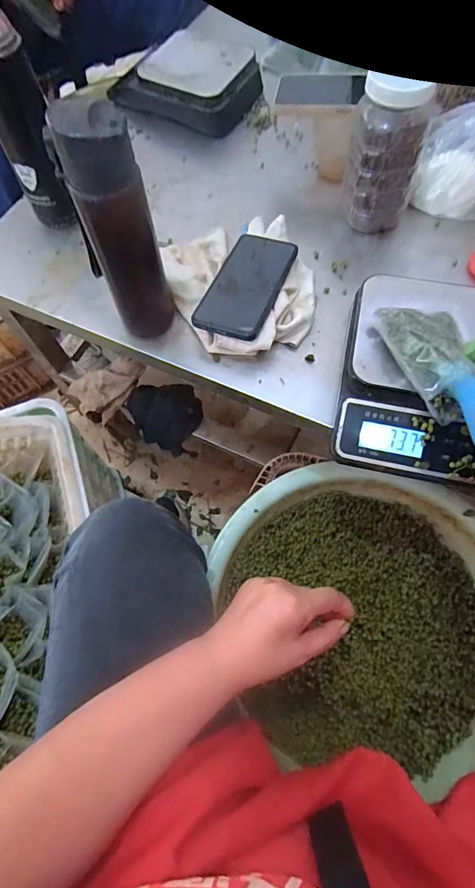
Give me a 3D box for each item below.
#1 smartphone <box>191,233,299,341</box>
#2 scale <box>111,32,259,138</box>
[{"bbox_3d":[0.011,-0.189,0.512,0.078,0.014,0.165,18,63,12],"label":"smartphone"},{"bbox_3d":[-0.082,-0.582,0.698,0.225,0.061,0.148,25,70,14],"label":"scale"}]

